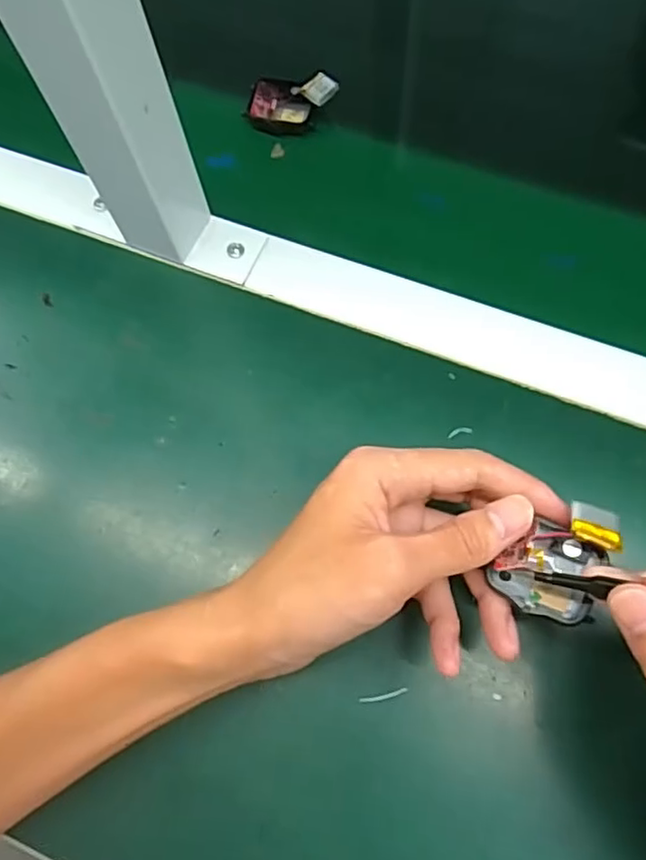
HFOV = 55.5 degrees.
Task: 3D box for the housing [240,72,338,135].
[{"bbox_3d":[-0.021,-0.217,0.406,0.055,0.021,0.041,12,72,6],"label":"housing"}]

